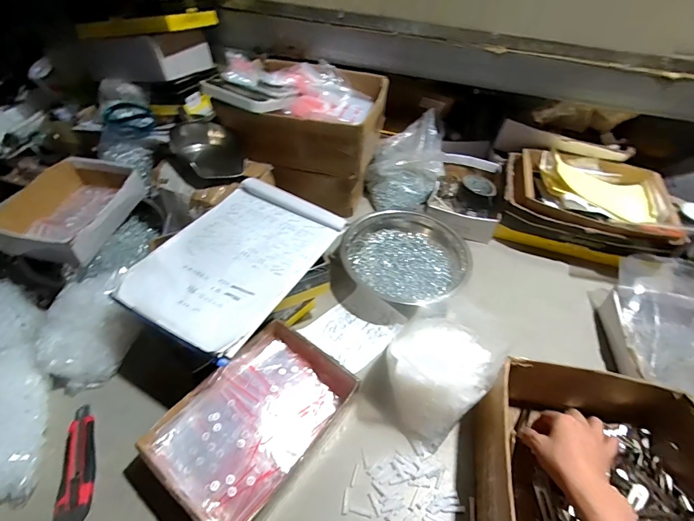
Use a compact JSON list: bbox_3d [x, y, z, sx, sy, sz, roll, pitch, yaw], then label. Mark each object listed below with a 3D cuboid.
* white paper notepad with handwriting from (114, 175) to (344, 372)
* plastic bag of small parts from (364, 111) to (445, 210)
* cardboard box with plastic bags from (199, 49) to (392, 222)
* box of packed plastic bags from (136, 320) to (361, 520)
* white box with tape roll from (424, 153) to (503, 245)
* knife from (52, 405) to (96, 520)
[{"bbox_3d":[-0.166,-0.012,0.565,0.217,0.011,0.310,24,51,18],"label":"white paper notepad with handwriting"},{"bbox_3d":[0.145,-0.243,0.890,0.180,0.148,0.207,8,47,4],"label":"plastic bag of small parts"},{"bbox_3d":[-0.096,-0.312,0.860,0.335,0.256,0.267,12,48,7],"label":"cardboard box with plastic bags"},{"bbox_3d":[-0.125,0.225,0.517,0.171,0.071,0.244,33,54,24],"label":"box of packed plastic bags"},{"bbox_3d":[0.288,-0.162,0.891,0.160,0.054,0.278,14,48,9],"label":"white box with tape roll"},{"bbox_3d":[-0.361,0.273,0.490,0.043,0.019,0.152,-11,49,-14],"label":"knife"}]

